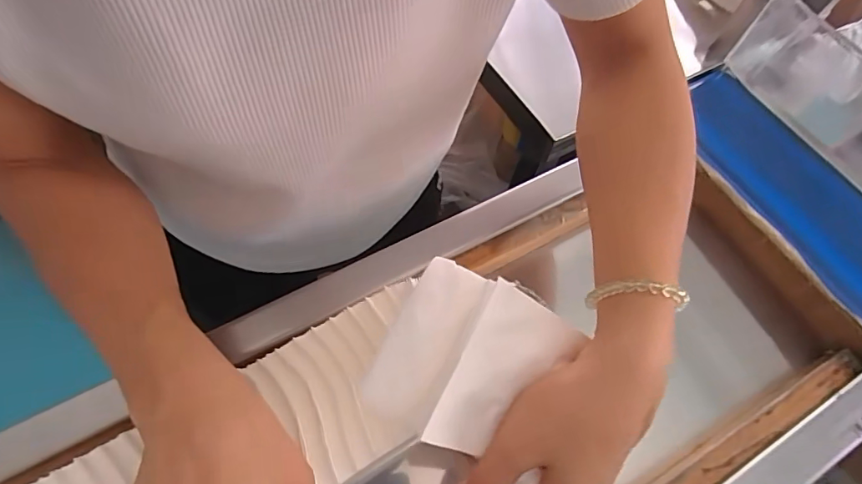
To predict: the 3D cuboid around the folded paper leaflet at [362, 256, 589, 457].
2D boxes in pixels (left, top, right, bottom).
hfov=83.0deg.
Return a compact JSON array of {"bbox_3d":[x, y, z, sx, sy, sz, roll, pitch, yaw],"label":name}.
[{"bbox_3d":[0.021,0.065,0.273,0.093,0.036,0.094,28,64,12],"label":"folded paper leaflet"}]

